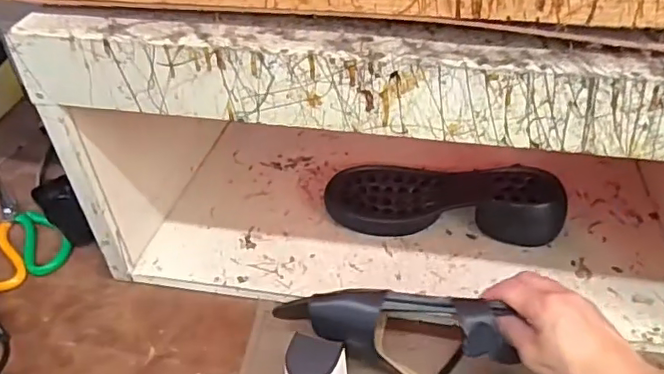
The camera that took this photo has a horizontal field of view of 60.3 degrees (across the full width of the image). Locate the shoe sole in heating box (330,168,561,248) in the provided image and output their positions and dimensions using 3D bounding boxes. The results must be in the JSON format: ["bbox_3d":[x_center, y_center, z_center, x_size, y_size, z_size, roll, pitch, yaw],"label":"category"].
[{"bbox_3d":[0.119,0.008,0.626,0.252,0.047,0.096,5,42,11],"label":"shoe sole in heating box"}]

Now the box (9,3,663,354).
[{"bbox_3d":[0.122,-0.061,0.539,0.671,0.278,0.266,5,42,11],"label":"box"}]

